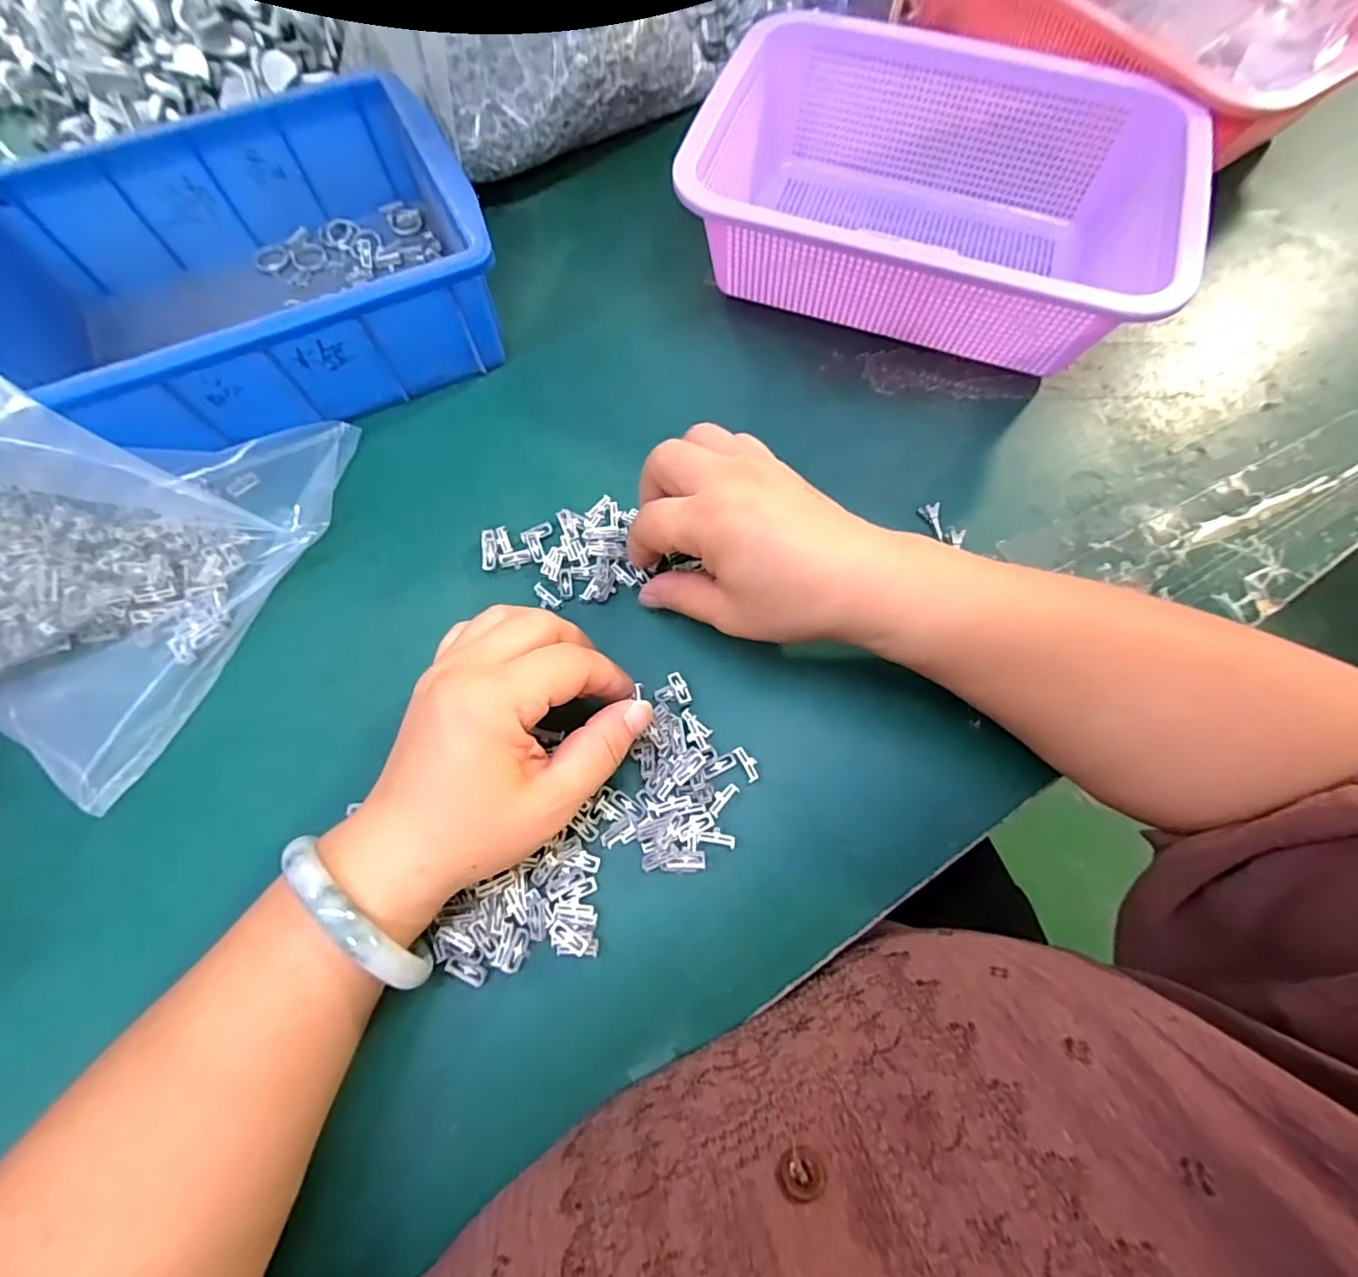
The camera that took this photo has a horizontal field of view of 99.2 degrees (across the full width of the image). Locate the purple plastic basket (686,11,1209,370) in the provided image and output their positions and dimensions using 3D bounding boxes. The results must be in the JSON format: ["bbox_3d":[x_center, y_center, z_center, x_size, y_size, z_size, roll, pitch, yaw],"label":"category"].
[{"bbox_3d":[0.146,-0.262,0.344,0.257,0.076,0.172,22,70,6],"label":"purple plastic basket"}]

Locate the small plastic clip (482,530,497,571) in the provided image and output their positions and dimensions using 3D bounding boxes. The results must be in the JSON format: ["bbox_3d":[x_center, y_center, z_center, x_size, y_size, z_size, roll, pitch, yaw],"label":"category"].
[{"bbox_3d":[-0.099,-0.046,0.302,0.008,0.007,0.022,-7,70,-5],"label":"small plastic clip"}]

